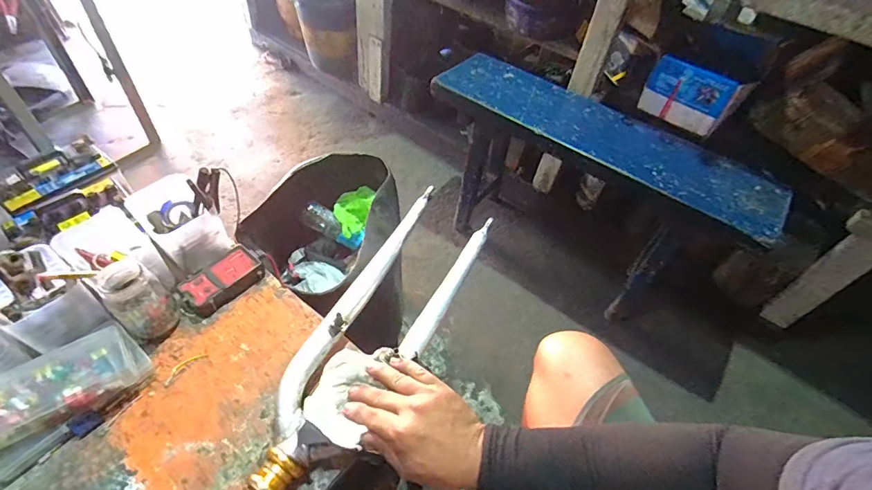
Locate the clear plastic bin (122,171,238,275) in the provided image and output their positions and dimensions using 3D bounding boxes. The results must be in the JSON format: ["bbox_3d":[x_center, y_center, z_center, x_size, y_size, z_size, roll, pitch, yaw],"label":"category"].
[{"bbox_3d":[-0.383,-0.031,0.641,0.126,0.075,0.089,38,56,23],"label":"clear plastic bin"}]

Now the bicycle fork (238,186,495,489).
[{"bbox_3d":[-0.109,0.150,0.512,0.128,0.096,0.560,24,53,13],"label":"bicycle fork"}]

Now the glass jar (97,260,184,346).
[{"bbox_3d":[-0.380,0.072,0.547,0.067,0.097,0.061,38,57,23],"label":"glass jar"}]

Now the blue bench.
[{"bbox_3d":[0.378,-0.153,1.179,0.827,0.419,0.247,33,55,20],"label":"blue bench"}]

